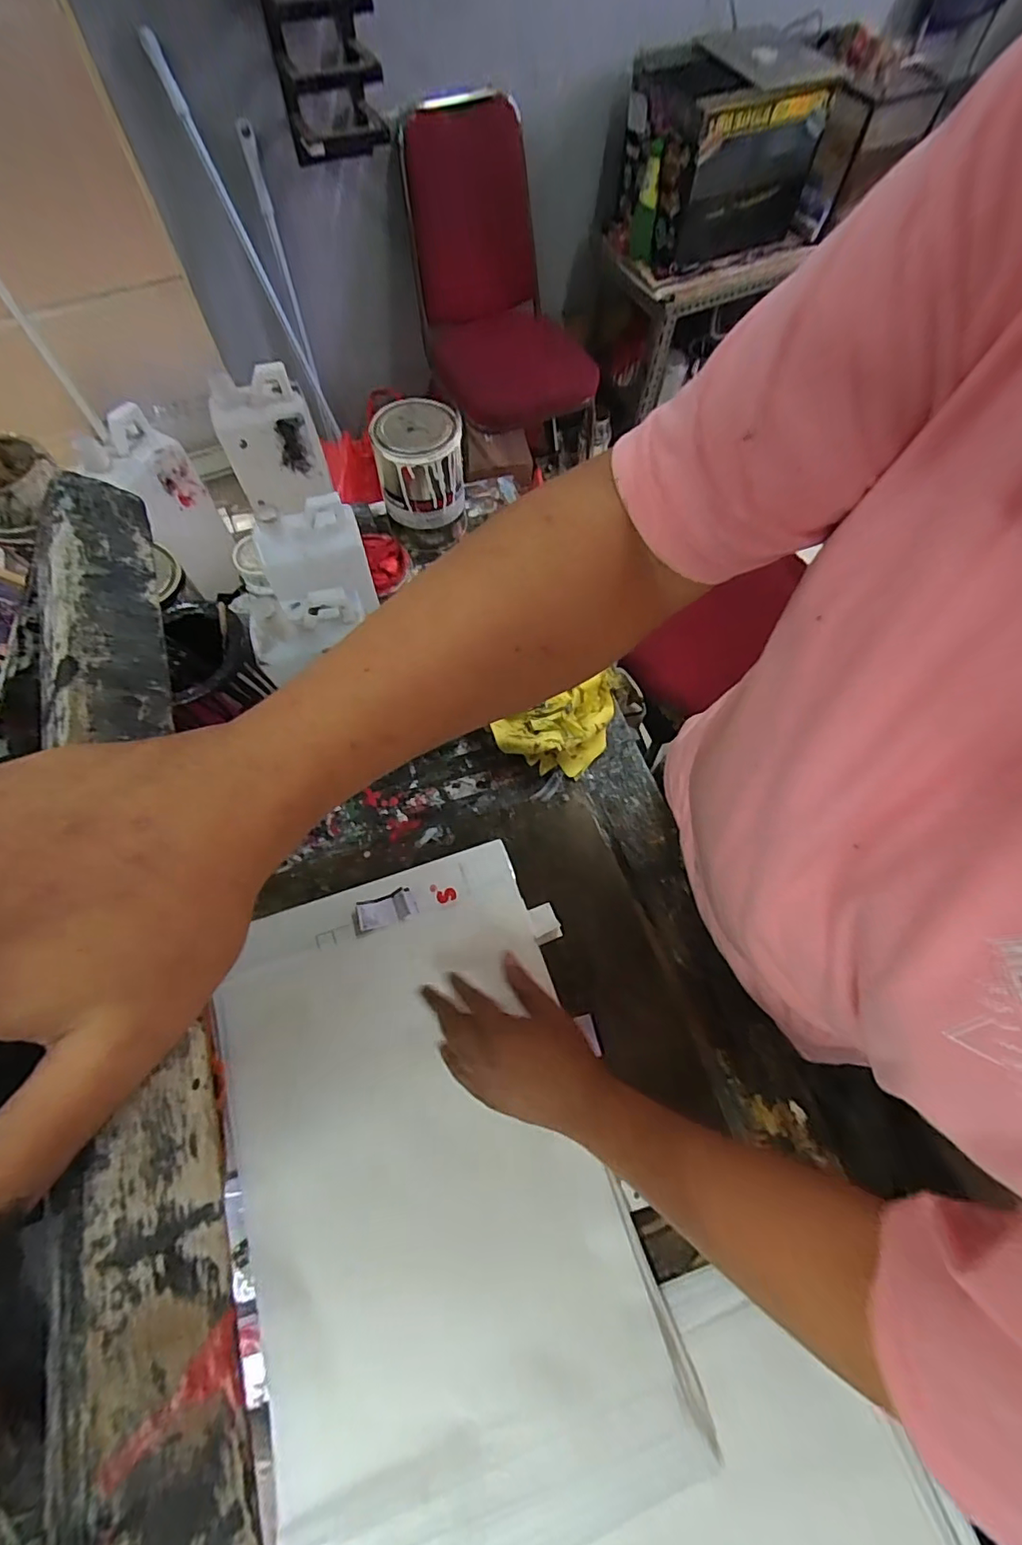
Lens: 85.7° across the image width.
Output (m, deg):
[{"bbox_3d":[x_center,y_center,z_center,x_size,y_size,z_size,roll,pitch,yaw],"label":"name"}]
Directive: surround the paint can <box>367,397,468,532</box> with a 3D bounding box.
[{"bbox_3d":[-0.117,-0.394,0.700,0.105,0.099,0.105,-11,67,-6],"label":"paint can"}]

